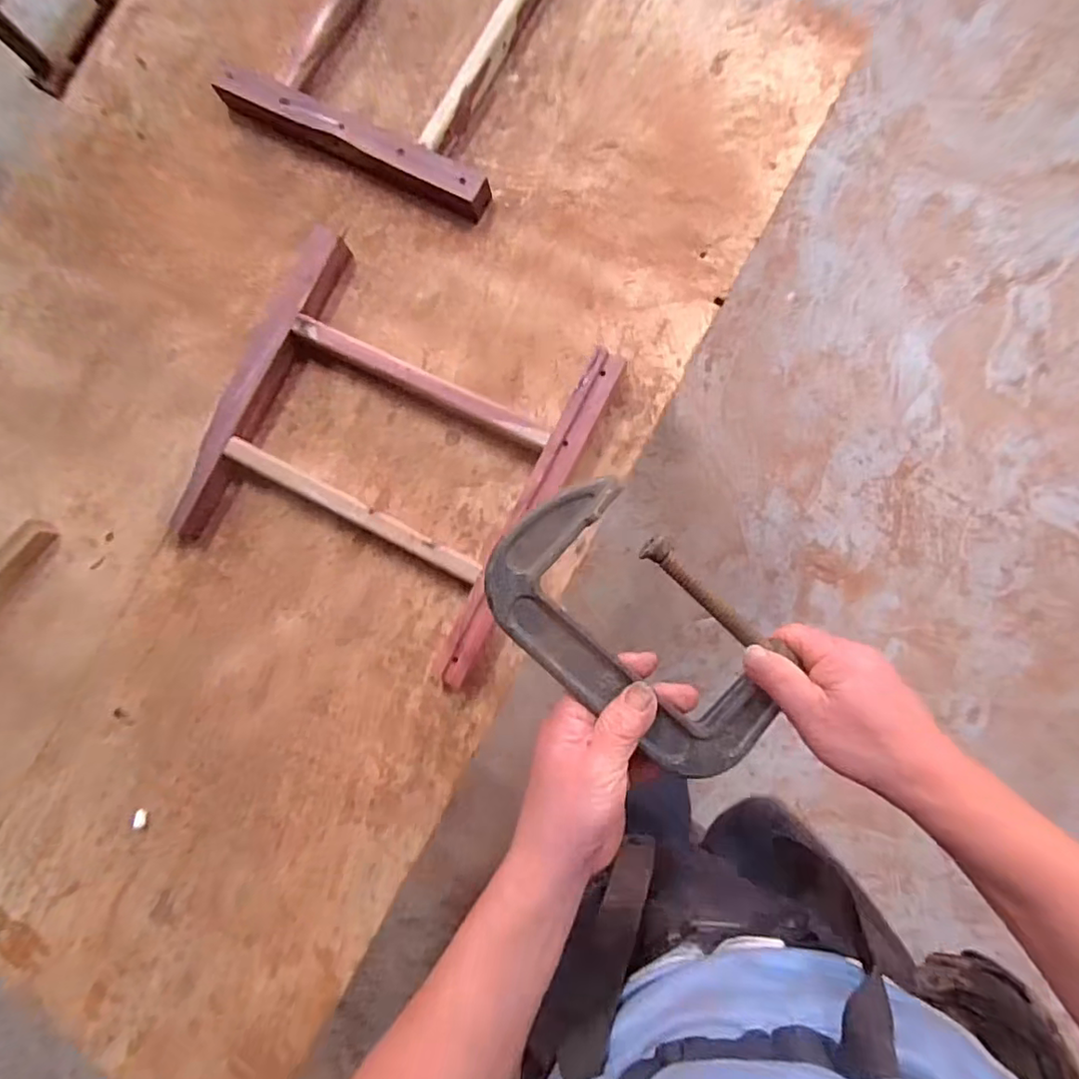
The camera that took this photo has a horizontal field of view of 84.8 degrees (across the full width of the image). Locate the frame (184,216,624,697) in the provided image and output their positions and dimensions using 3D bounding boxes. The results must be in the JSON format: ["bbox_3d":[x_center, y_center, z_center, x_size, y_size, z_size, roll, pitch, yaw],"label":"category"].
[{"bbox_3d":[-0.150,-0.091,0.569,0.354,0.041,0.330,27,87,9],"label":"frame"}]

